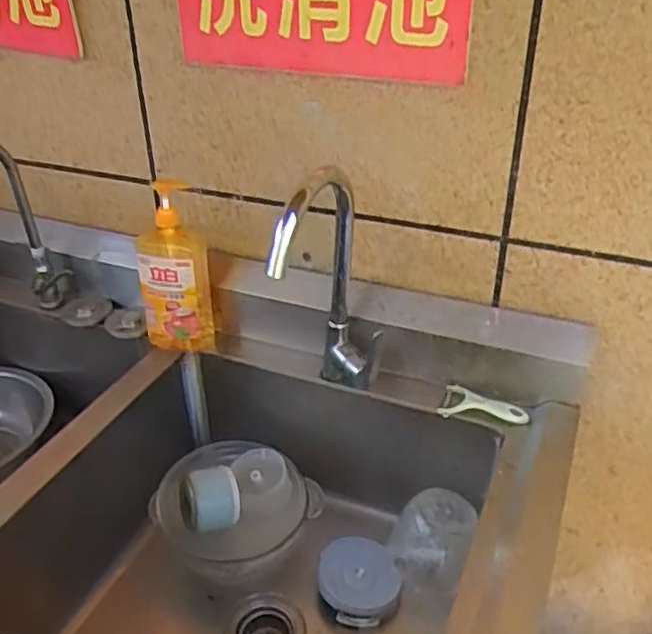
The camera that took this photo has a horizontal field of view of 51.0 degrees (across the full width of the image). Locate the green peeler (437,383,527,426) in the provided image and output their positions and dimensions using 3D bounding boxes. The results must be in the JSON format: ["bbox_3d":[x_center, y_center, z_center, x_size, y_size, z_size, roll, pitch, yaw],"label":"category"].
[{"bbox_3d":[0.222,0.128,0.962,0.119,0.023,0.058,15,36,23],"label":"green peeler"}]

